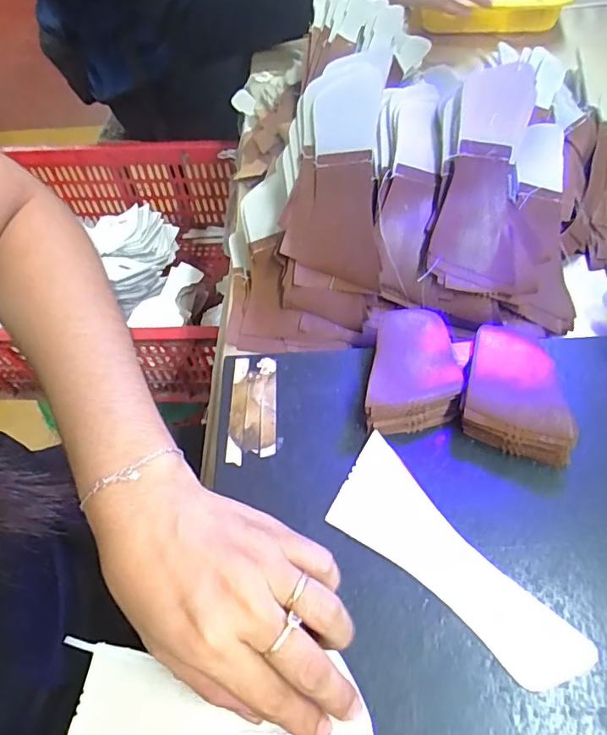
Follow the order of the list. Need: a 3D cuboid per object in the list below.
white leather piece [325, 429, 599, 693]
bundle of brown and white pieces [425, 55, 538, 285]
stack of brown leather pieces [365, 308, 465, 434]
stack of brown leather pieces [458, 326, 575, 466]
[{"bbox_3d":[0.077,0.111,0.280,0.054,0.004,0.153,-36,63,-19],"label":"white leather piece"},{"bbox_3d":[0.128,-0.137,0.362,0.056,0.032,0.152,10,97,11],"label":"bundle of brown and white pieces"},{"bbox_3d":[0.075,0.002,0.335,0.057,0.026,0.087,9,57,10],"label":"stack of brown leather pieces"},{"bbox_3d":[0.137,0.016,0.318,0.067,0.030,0.069,18,59,15],"label":"stack of brown leather pieces"}]

